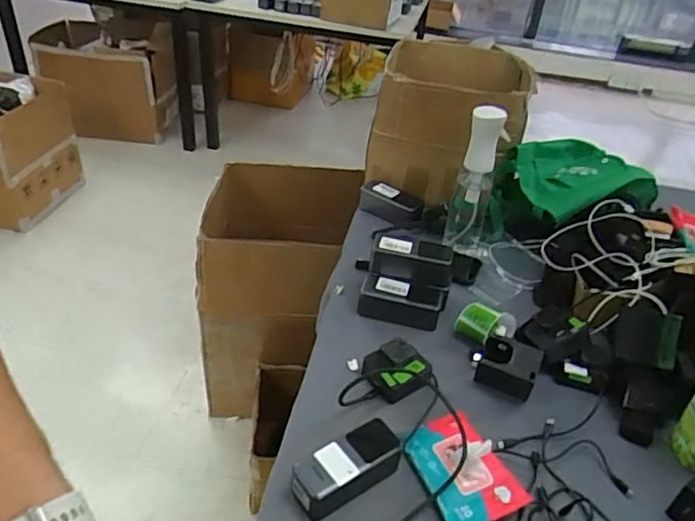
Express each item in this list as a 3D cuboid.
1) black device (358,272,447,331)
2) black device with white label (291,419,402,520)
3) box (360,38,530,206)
[{"bbox_3d":[0.086,0.065,0.914,0.134,0.048,0.060,12,37,9],"label":"black device"},{"bbox_3d":[0.000,0.240,0.671,0.134,0.047,0.059,-21,44,-32],"label":"black device with white label"},{"bbox_3d":[0.206,-0.285,1.189,0.286,0.217,0.328,13,37,9],"label":"box"}]

